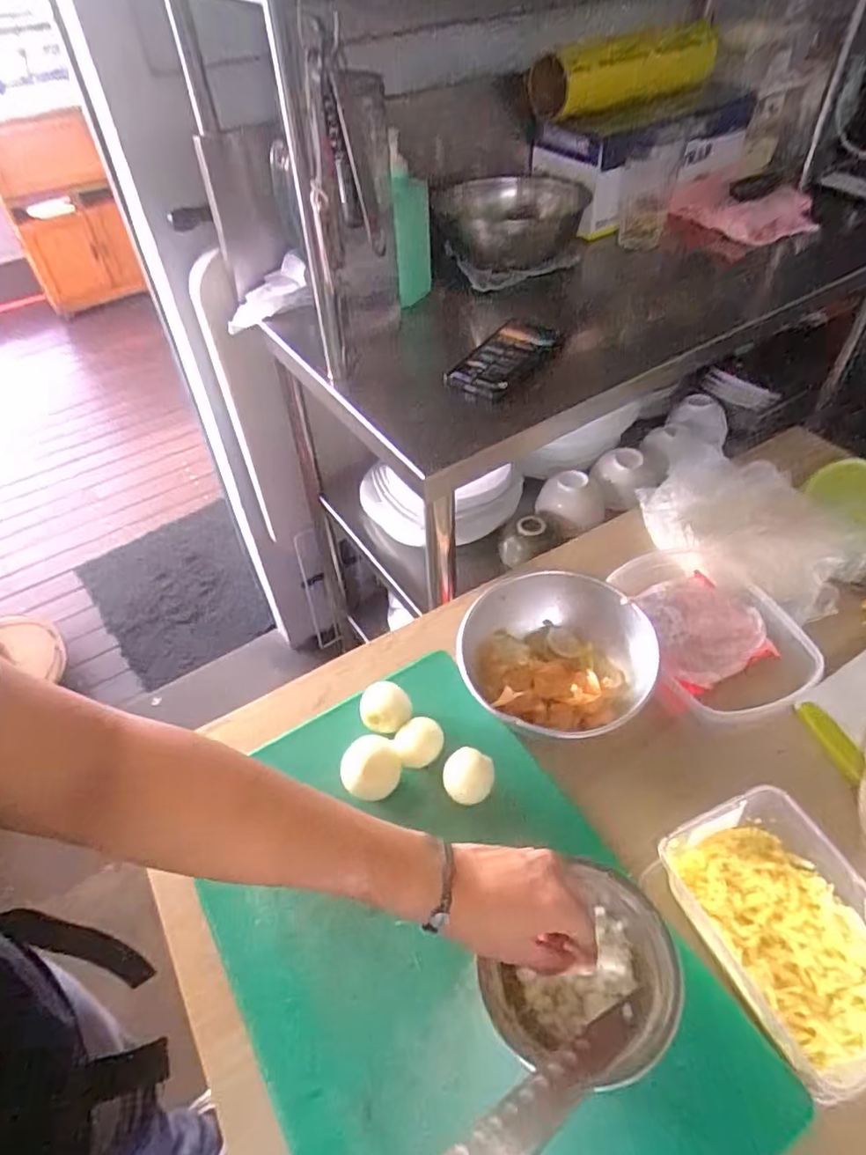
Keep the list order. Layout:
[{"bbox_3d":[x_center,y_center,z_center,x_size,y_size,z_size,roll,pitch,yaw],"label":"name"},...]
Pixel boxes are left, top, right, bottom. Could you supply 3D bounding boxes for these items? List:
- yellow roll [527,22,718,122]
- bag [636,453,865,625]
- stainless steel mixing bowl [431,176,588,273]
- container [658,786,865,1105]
[{"bbox_3d":[0.311,-0.819,1.021,0.446,0.093,0.066,-32,54,-23],"label":"yellow roll"},{"bbox_3d":[0.385,-0.071,0.747,0.195,0.040,0.236,-37,56,-26],"label":"bag"},{"bbox_3d":[0.127,-0.560,0.989,0.212,0.077,0.221,6,49,9],"label":"stainless steel mixing bowl"},{"bbox_3d":[0.261,0.256,0.460,0.122,0.061,0.172,-23,51,-17],"label":"container"}]

